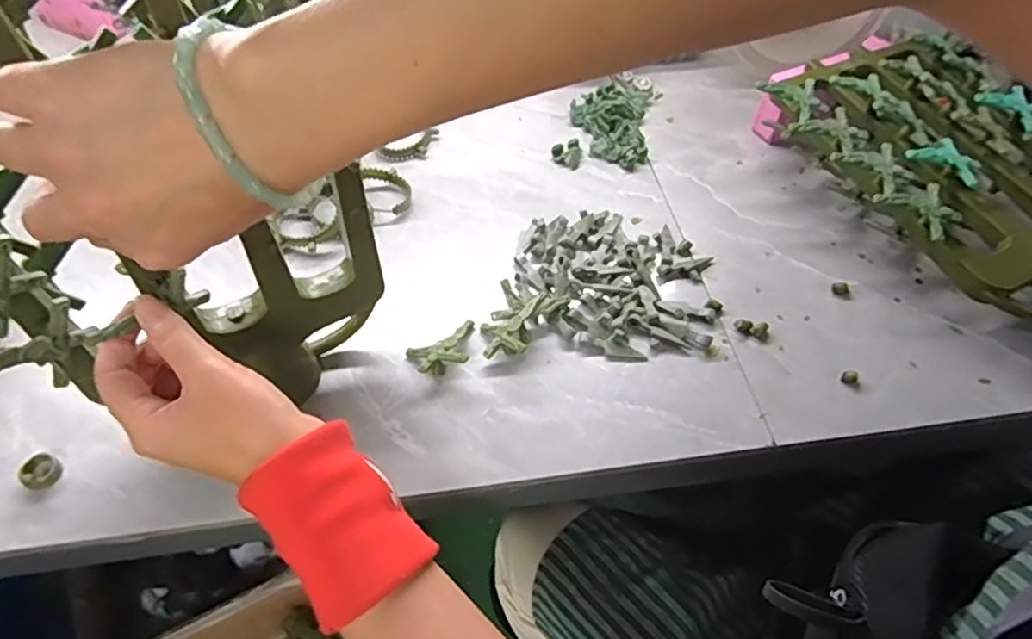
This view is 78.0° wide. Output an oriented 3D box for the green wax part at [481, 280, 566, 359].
[{"bbox_3d":[0.001,-0.003,0.519,0.048,0.031,0.077,27,56,17],"label":"green wax part"}]

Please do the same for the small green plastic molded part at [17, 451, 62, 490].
[{"bbox_3d":[-0.327,0.104,0.438,0.021,0.015,0.023,1,52,-2],"label":"small green plastic molded part"}]

